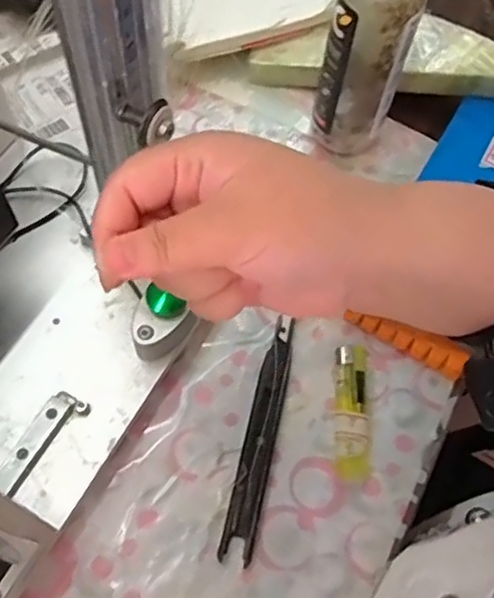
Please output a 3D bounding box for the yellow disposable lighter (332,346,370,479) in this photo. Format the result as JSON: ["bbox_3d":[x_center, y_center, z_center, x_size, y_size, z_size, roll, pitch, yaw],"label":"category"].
[{"bbox_3d":[0.062,0.067,0.385,0.020,0.010,0.080,4,63,-1],"label":"yellow disposable lighter"}]

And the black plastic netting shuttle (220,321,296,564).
[{"bbox_3d":[0.008,0.077,0.380,0.018,0.004,0.144,12,63,3],"label":"black plastic netting shuttle"}]

